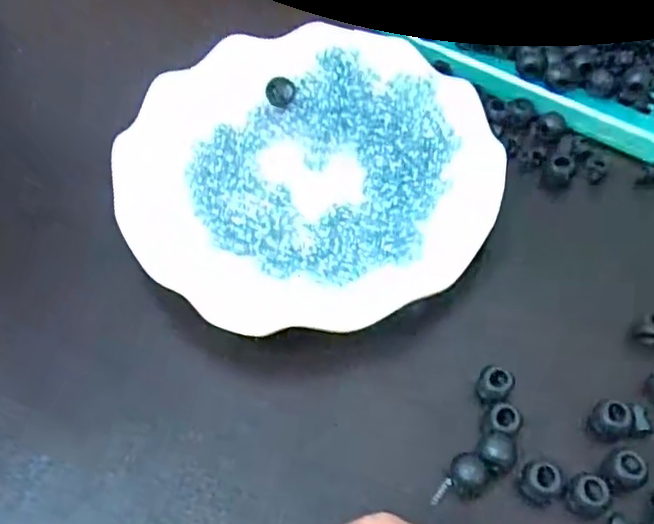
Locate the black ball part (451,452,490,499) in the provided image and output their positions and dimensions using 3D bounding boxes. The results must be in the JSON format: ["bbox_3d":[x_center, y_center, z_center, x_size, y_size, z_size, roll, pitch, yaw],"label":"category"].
[{"bbox_3d":[0.056,0.085,0.264,0.015,0.012,0.015,-1,56,2],"label":"black ball part"}]

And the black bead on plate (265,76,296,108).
[{"bbox_3d":[-0.025,-0.093,0.361,0.016,0.007,0.015,-1,62,2],"label":"black bead on plate"}]

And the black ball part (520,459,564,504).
[{"bbox_3d":[0.085,0.087,0.262,0.016,0.013,0.015,-1,56,2],"label":"black ball part"}]

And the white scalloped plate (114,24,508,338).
[{"bbox_3d":[-0.009,-0.049,0.333,0.178,0.024,0.178,-1,56,2],"label":"white scalloped plate"}]

